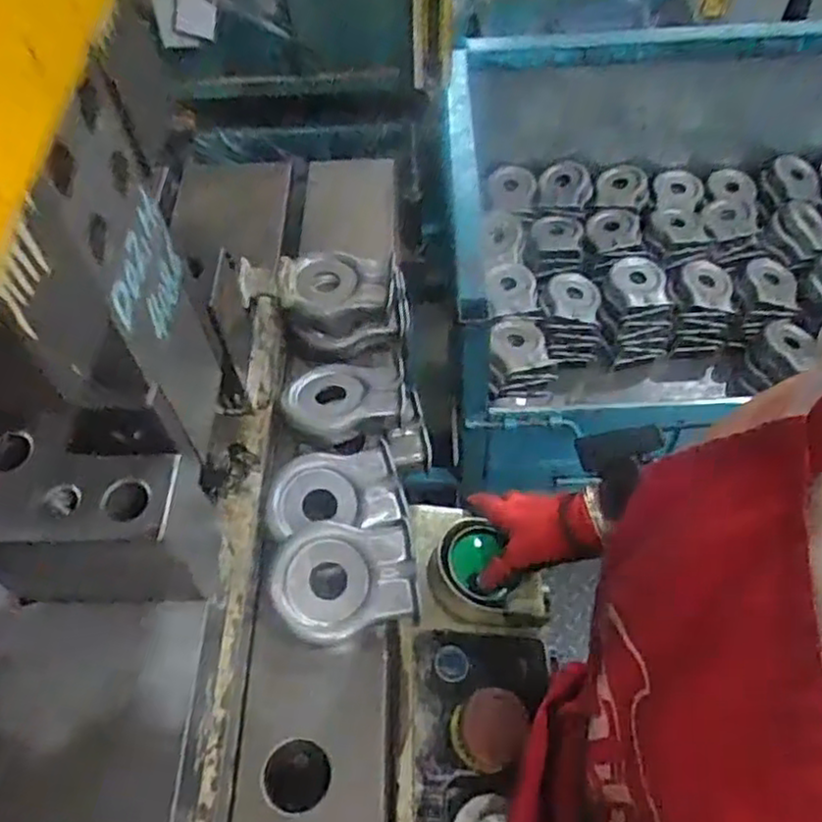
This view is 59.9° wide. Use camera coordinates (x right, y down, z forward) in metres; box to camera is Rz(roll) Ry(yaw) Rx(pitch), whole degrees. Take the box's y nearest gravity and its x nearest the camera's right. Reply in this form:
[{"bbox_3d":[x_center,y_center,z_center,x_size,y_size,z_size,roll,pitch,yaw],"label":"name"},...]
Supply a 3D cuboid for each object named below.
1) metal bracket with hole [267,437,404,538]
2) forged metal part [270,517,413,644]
[{"bbox_3d":[-0.067,0.078,0.651,0.114,0.030,0.081,-11,56,-4],"label":"metal bracket with hole"},{"bbox_3d":[-0.059,0.143,0.610,0.116,0.025,0.092,-6,71,-9],"label":"forged metal part"}]

